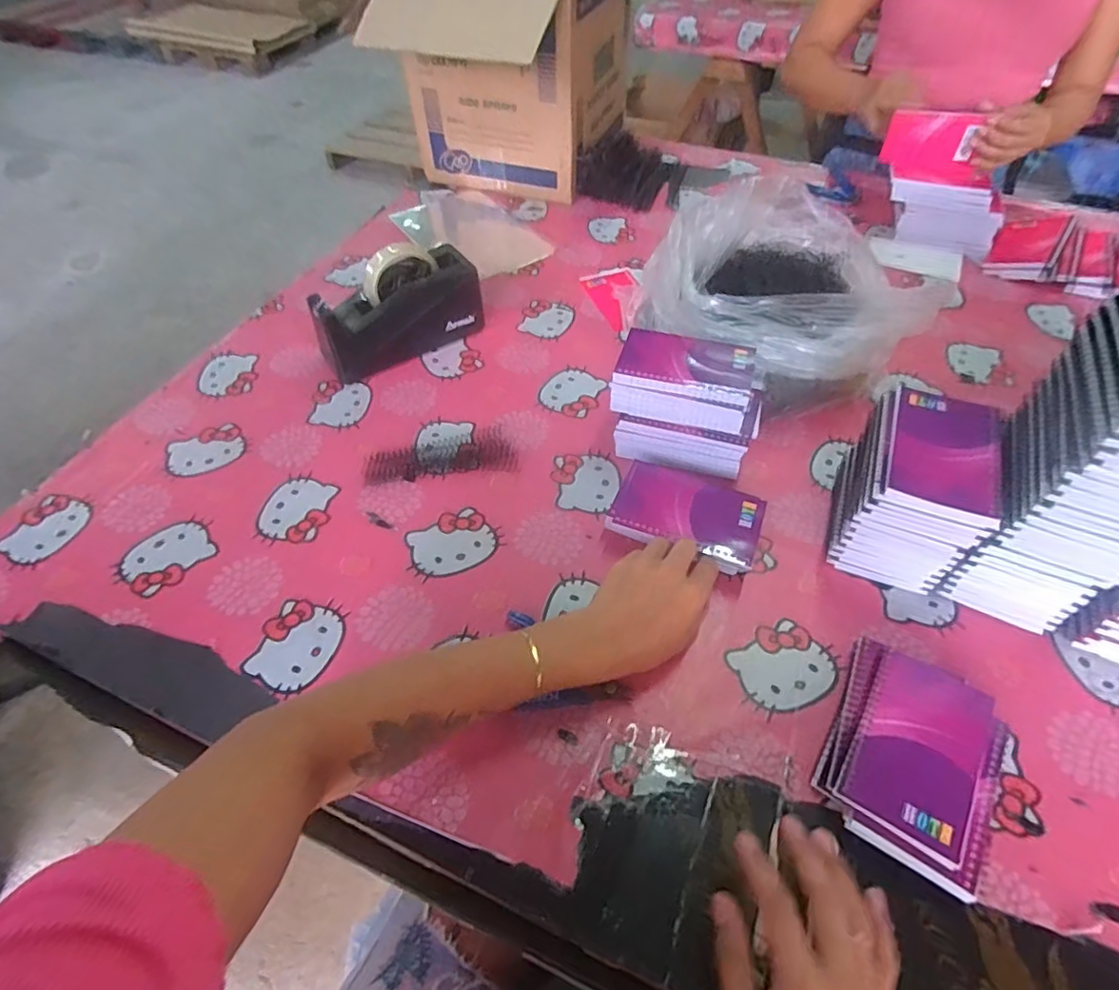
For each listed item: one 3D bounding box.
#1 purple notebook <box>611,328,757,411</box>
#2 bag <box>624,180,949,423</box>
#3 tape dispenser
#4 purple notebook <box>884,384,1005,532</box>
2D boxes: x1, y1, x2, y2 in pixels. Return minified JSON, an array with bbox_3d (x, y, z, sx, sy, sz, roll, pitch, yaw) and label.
[{"bbox_3d":[0.128,-0.133,0.586,0.128,0.016,0.087,14,54,12],"label":"purple notebook"},{"bbox_3d":[0.243,-0.221,0.680,0.253,0.156,0.239,-16,53,-11],"label":"bag"},{"bbox_3d":[-0.196,-0.228,0.725,0.203,0.109,0.078,-29,56,-21],"label":"tape dispenser"},{"bbox_3d":[0.316,-0.038,0.482,0.083,0.013,0.130,19,55,15],"label":"purple notebook"}]

